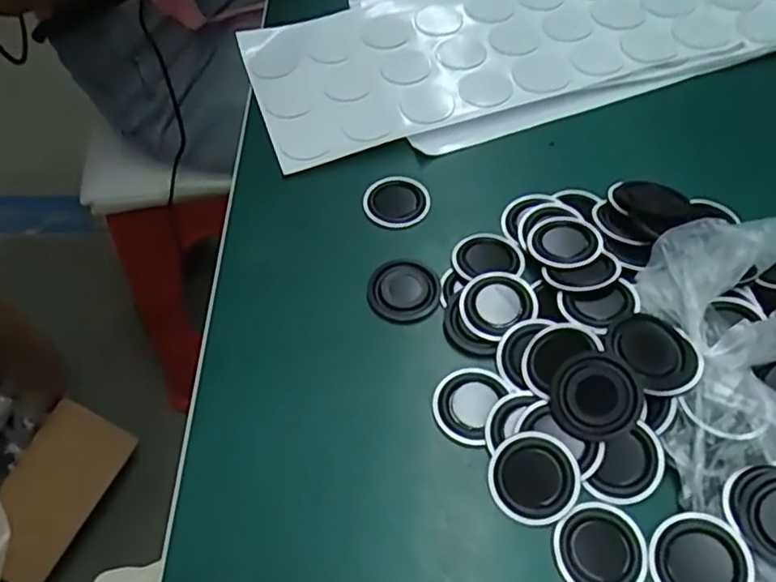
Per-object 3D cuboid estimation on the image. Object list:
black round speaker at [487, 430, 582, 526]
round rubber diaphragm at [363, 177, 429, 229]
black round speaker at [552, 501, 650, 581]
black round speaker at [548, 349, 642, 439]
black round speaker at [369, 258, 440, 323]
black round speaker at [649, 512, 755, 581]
[{"bbox_3d":[0.064,0.082,0.287,0.038,0.005,0.038,-3,69,9],"label":"black round speaker"},{"bbox_3d":[0.006,-0.054,0.386,0.036,0.006,0.037,-2,56,2],"label":"round rubber diaphragm"},{"bbox_3d":[0.090,0.109,0.272,0.039,0.004,0.037,-2,56,2],"label":"black round speaker"},{"bbox_3d":[0.092,0.047,0.289,0.039,0.006,0.038,-1,86,21],"label":"black round speaker"},{"bbox_3d":[0.009,0.000,0.350,0.037,0.007,0.036,-2,56,2],"label":"black round speaker"},{"bbox_3d":[0.127,0.111,0.264,0.037,0.004,0.038,-6,66,14],"label":"black round speaker"}]

